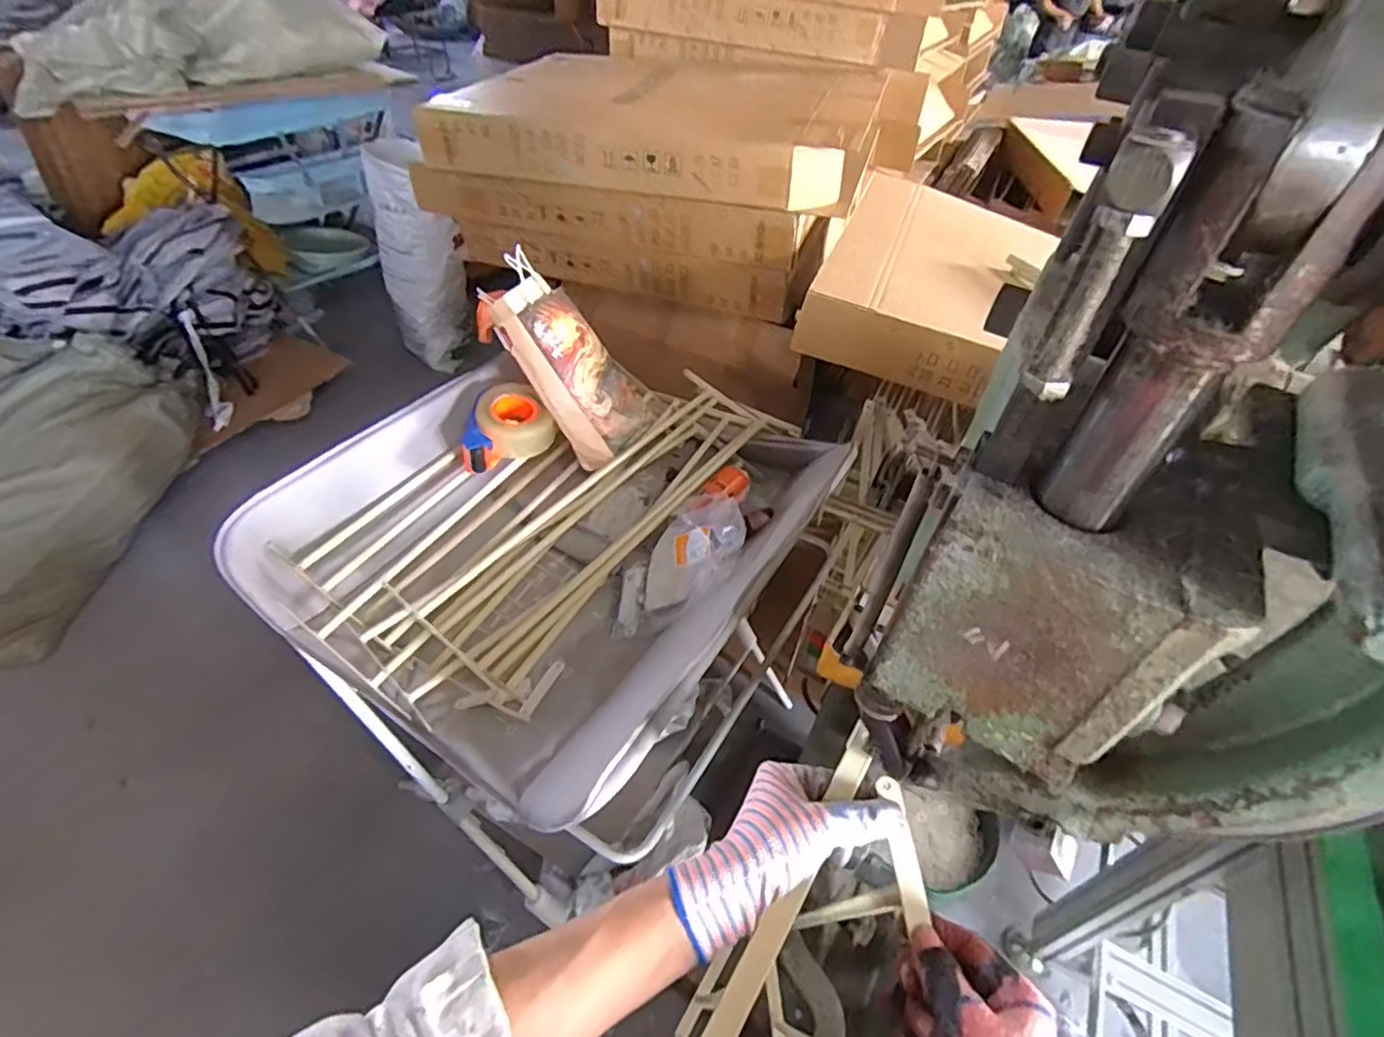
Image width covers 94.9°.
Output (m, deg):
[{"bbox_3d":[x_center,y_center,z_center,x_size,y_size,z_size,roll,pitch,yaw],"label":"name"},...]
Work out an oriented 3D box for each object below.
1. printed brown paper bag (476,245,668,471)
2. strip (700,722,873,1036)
[{"bbox_3d":[-0.204,-0.269,1.067,0.080,0.347,0.165,-7,32,46],"label":"printed brown paper bag"},{"bbox_3d":[0.061,0.225,0.385,0.018,0.006,0.226,27,57,21],"label":"strip"}]

